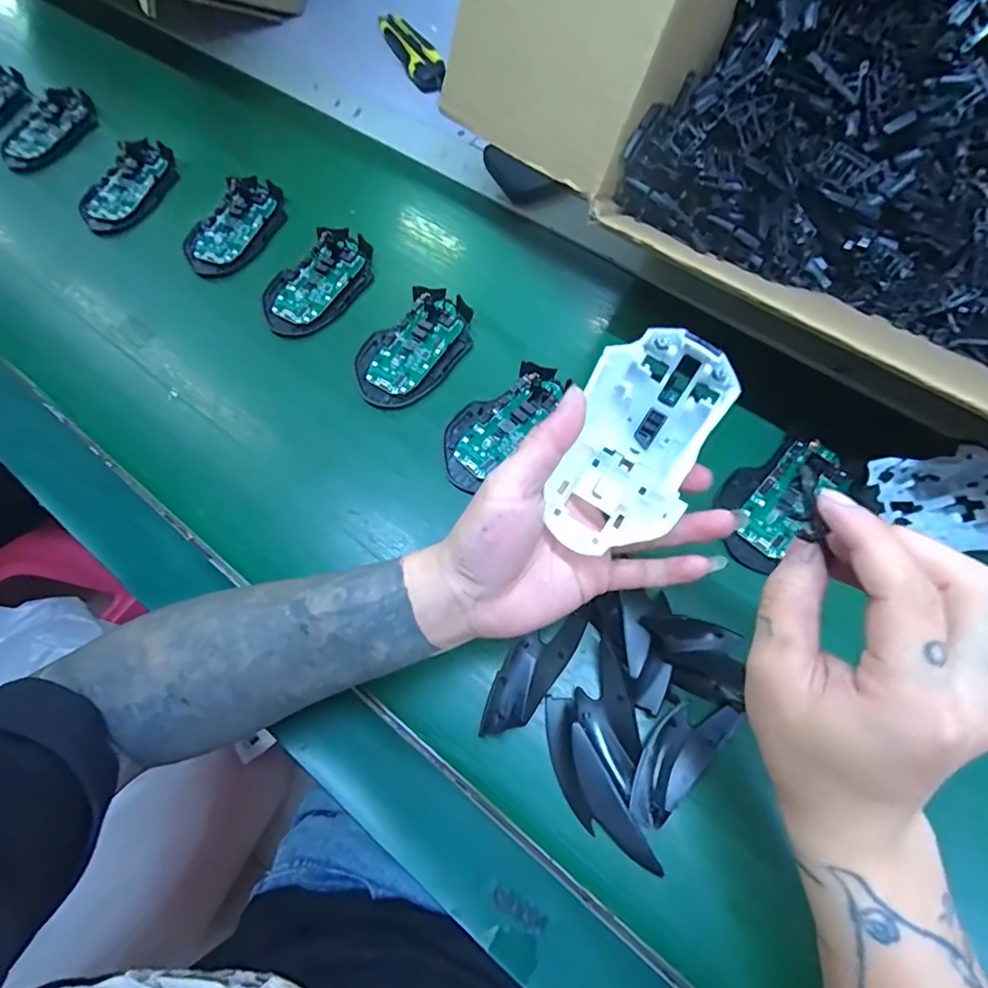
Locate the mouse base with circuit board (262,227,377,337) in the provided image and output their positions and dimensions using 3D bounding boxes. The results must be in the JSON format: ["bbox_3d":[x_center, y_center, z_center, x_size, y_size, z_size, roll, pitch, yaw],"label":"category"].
[{"bbox_3d":[-0.155,-0.190,0.462,0.070,0.014,0.116,37,74,16],"label":"mouse base with circuit board"}]

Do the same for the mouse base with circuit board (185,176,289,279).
[{"bbox_3d":[-0.243,-0.255,0.492,0.064,0.013,0.115,27,72,13],"label":"mouse base with circuit board"}]

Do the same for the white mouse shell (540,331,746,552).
[{"bbox_3d":[0.071,-0.025,0.266,0.061,0.031,0.113,27,94,12],"label":"white mouse shell"}]

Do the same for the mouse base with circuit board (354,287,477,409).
[{"bbox_3d":[-0.066,-0.122,0.431,0.071,0.015,0.116,36,74,15],"label":"mouse base with circuit board"}]

